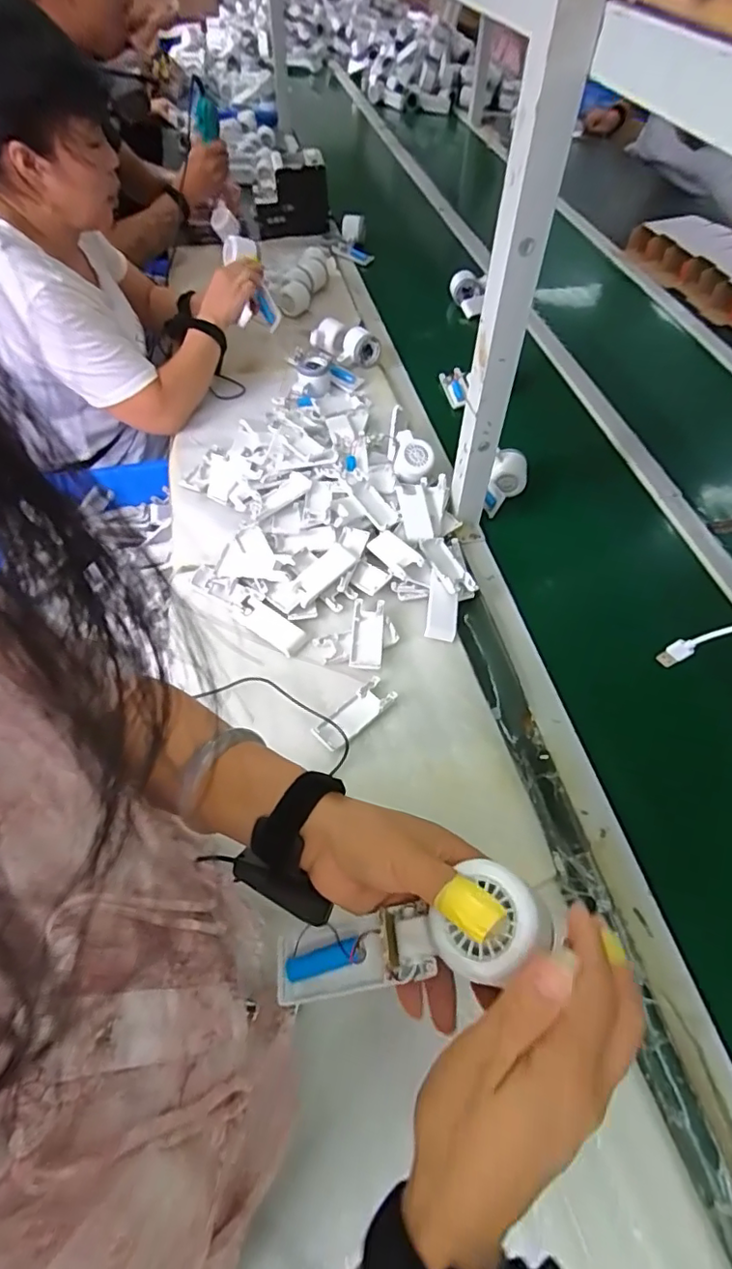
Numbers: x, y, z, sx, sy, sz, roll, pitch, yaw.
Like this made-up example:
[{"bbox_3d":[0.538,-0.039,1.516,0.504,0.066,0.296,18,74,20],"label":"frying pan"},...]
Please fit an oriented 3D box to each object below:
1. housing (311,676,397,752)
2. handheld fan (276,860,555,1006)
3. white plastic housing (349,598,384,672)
[{"bbox_3d":[-0.014,0.094,0.644,0.102,0.015,0.036,-36,65,-25],"label":"housing"},{"bbox_3d":[0.017,0.172,0.306,0.178,0.034,0.050,-30,51,27],"label":"handheld fan"},{"bbox_3d":[0.001,-0.001,0.702,0.039,0.018,0.100,5,55,-1],"label":"white plastic housing"}]

